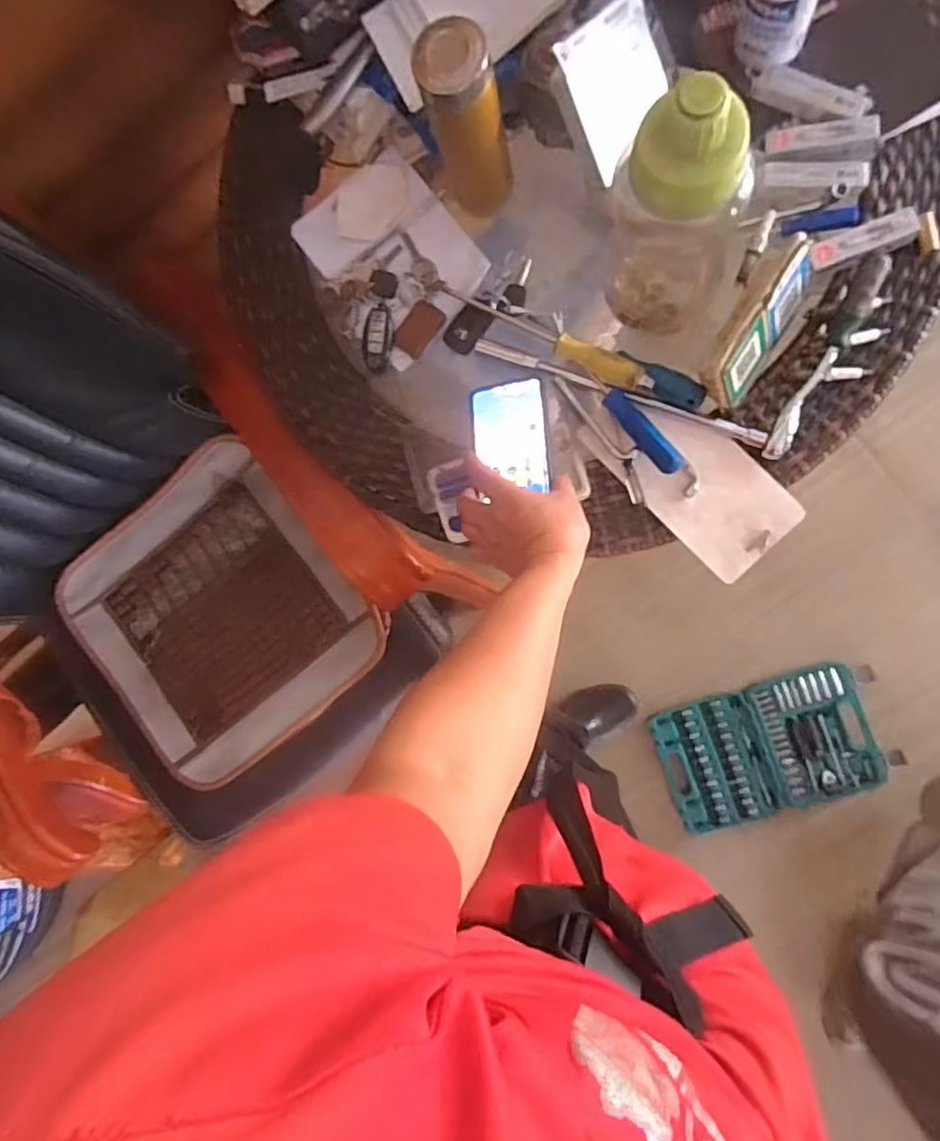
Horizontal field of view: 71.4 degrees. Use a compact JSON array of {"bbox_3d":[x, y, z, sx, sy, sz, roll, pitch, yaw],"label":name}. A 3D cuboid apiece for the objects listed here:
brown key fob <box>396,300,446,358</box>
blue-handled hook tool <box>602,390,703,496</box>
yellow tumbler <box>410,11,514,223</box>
[{"bbox_3d":[-0.058,-0.275,0.744,0.039,0.006,0.058,34,95,8],"label":"brown key fob"},{"bbox_3d":[0.188,-0.132,0.672,0.030,0.039,0.135,-43,83,6],"label":"blue-handled hook tool"},{"bbox_3d":[-0.002,-0.423,0.627,0.061,0.182,0.071,-21,86,9],"label":"yellow tumbler"}]

